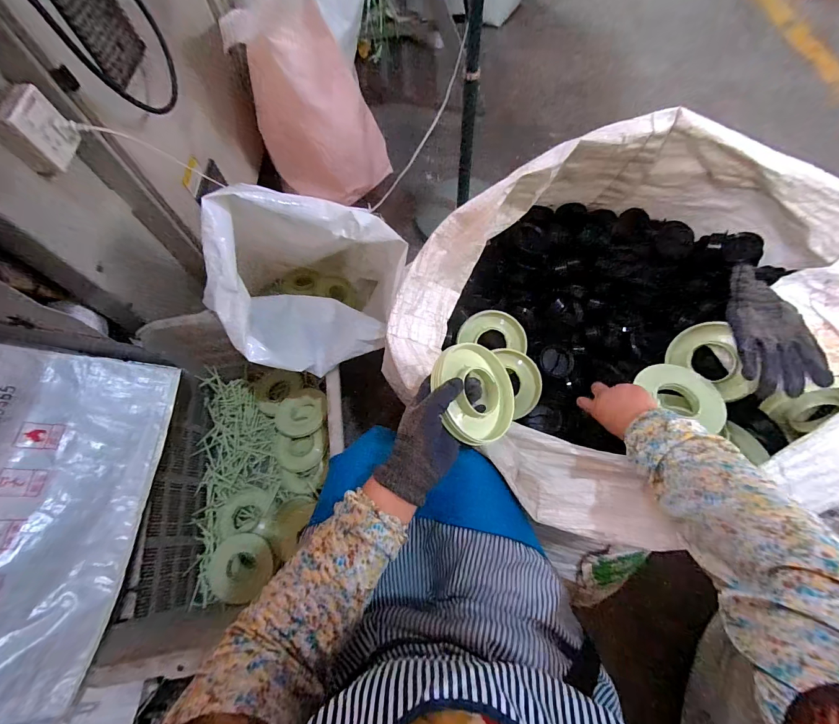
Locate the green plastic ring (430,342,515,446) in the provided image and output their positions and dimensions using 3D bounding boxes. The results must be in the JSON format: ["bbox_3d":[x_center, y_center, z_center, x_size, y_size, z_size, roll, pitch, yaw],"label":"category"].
[{"bbox_3d":[0.071,0.041,0.477,0.124,0.025,0.126,10,72,-32],"label":"green plastic ring"}]

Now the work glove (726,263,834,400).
[{"bbox_3d":[0.521,-0.051,0.559,0.093,0.051,0.210,-3,65,1],"label":"work glove"}]

